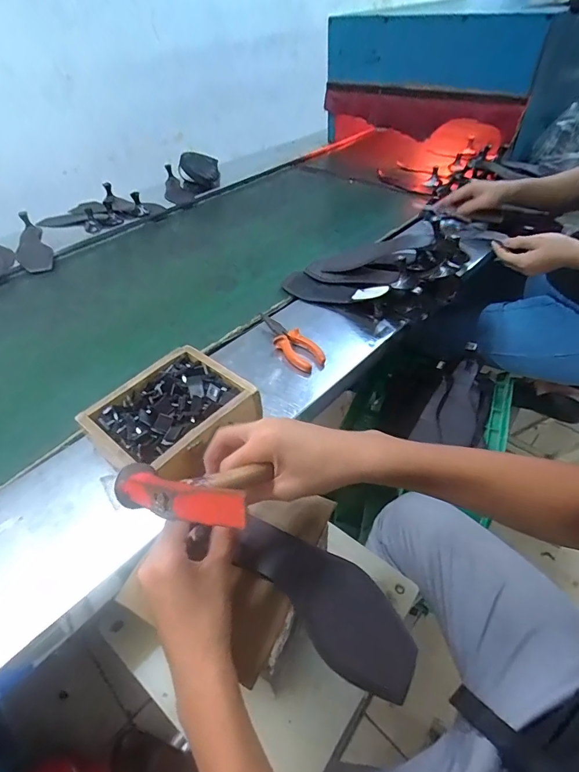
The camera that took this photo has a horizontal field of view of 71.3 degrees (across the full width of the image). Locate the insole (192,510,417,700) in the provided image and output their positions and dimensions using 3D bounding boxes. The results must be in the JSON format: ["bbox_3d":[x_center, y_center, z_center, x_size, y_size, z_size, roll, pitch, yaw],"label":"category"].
[{"bbox_3d":[0.020,0.190,0.380,0.226,0.013,0.077,36,55,8],"label":"insole"}]

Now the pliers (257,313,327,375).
[{"bbox_3d":[-0.001,-0.077,0.665,0.051,0.020,0.148,-28,50,-21],"label":"pliers"}]

